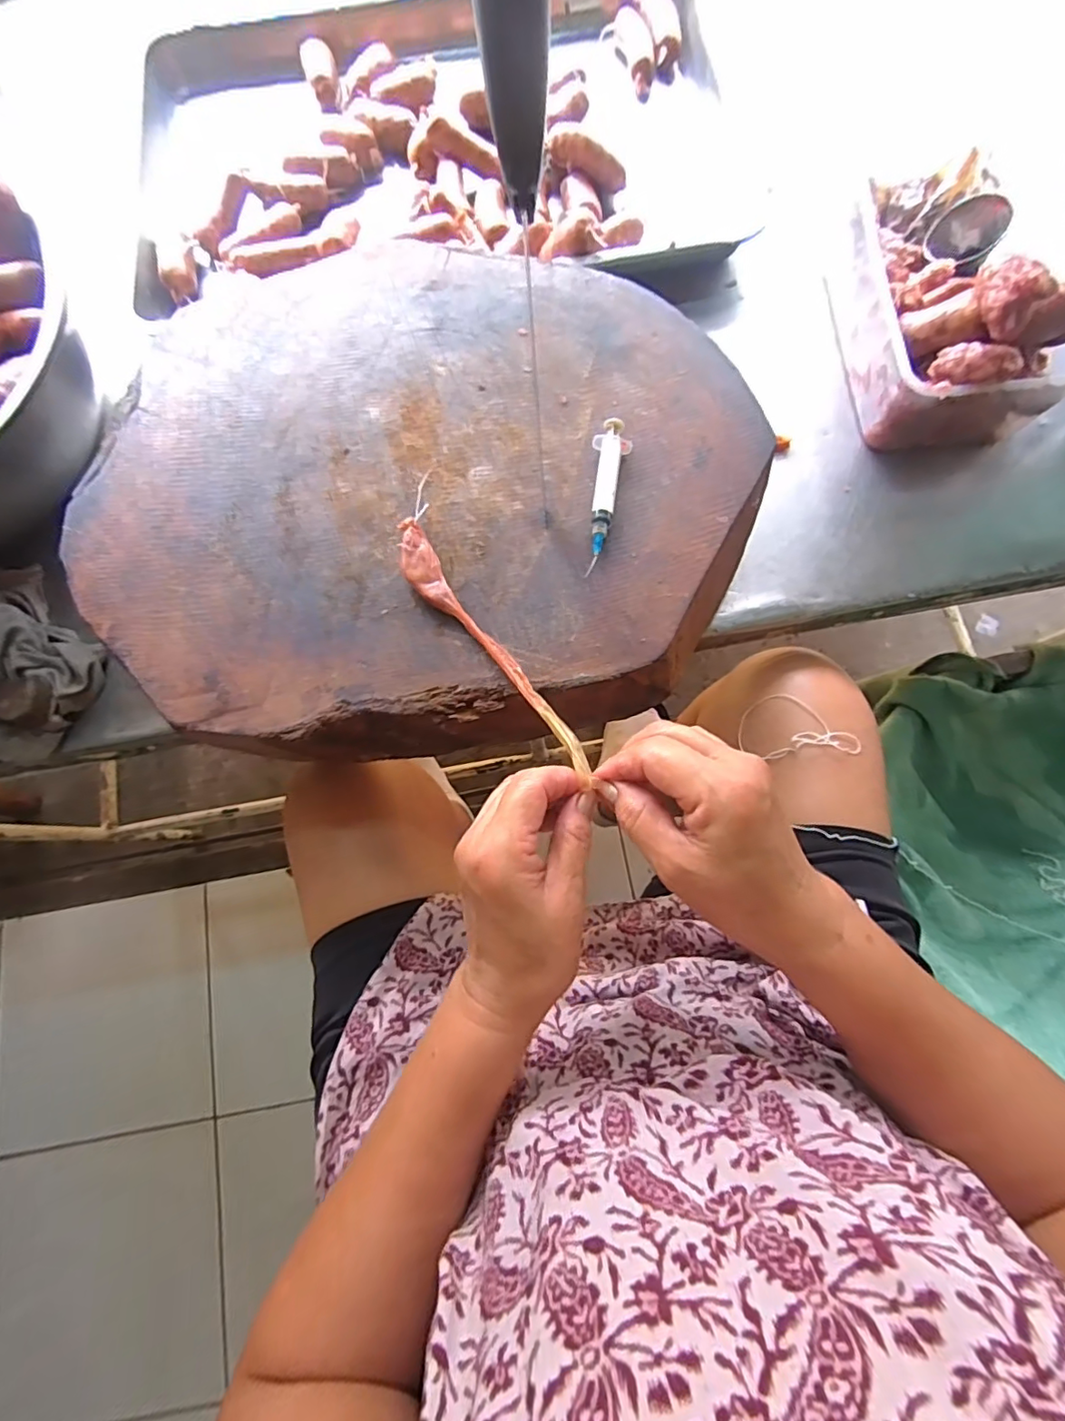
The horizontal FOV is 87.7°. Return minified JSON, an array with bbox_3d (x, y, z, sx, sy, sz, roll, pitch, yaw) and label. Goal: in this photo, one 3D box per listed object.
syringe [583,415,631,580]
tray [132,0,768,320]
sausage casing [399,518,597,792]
[{"bbox_3d":[0.045,-0.140,0.363,0.023,0.011,0.109,11,78,4],"label":"syringe"},{"bbox_3d":[-0.103,-0.558,0.546,0.563,0.065,0.384,-9,77,0],"label":"tray"},{"bbox_3d":[-0.025,-0.038,0.329,0.025,0.026,0.202,-37,76,-6],"label":"sausage casing"}]

